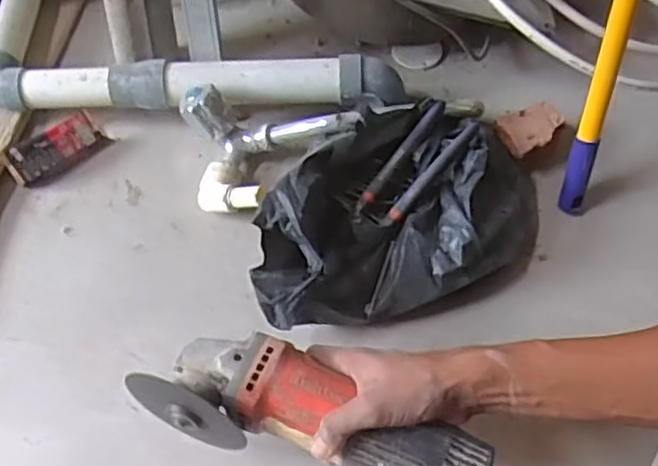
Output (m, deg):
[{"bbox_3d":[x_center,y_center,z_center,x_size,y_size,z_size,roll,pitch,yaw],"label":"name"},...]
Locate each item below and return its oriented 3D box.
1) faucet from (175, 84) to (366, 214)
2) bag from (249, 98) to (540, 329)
[{"bbox_3d":[-0.069,-0.077,0.708,0.194,0.094,0.118,12,60,6],"label":"faucet"},{"bbox_3d":[0.070,-0.025,0.663,0.308,0.117,0.191,-13,60,-8],"label":"bag"}]

